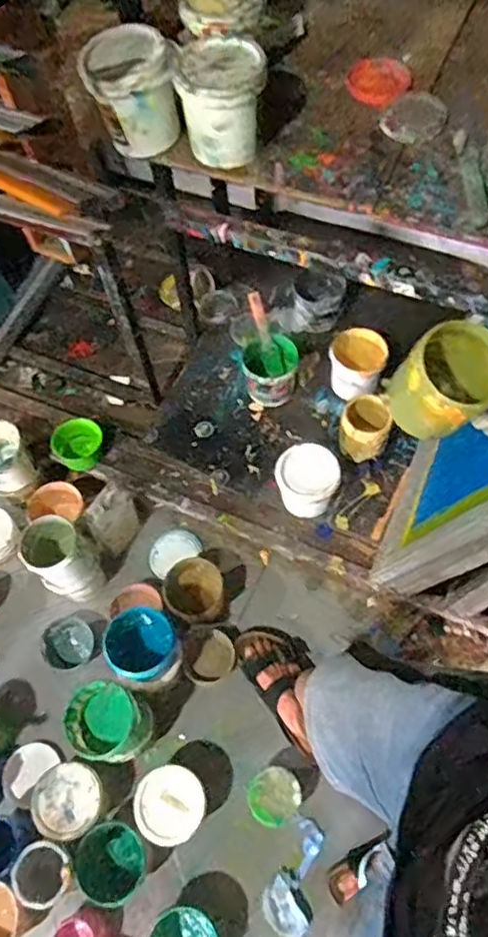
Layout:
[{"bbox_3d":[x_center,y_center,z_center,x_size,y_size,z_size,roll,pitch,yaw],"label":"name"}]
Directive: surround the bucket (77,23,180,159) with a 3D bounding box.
[{"bbox_3d":[-0.159,-0.541,0.927,0.129,0.127,0.129,-4,63,1],"label":"bucket"}]

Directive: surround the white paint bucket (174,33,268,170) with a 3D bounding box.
[{"bbox_3d":[-0.029,-0.522,0.905,0.121,0.118,0.121,1,63,4],"label":"white paint bucket"}]

